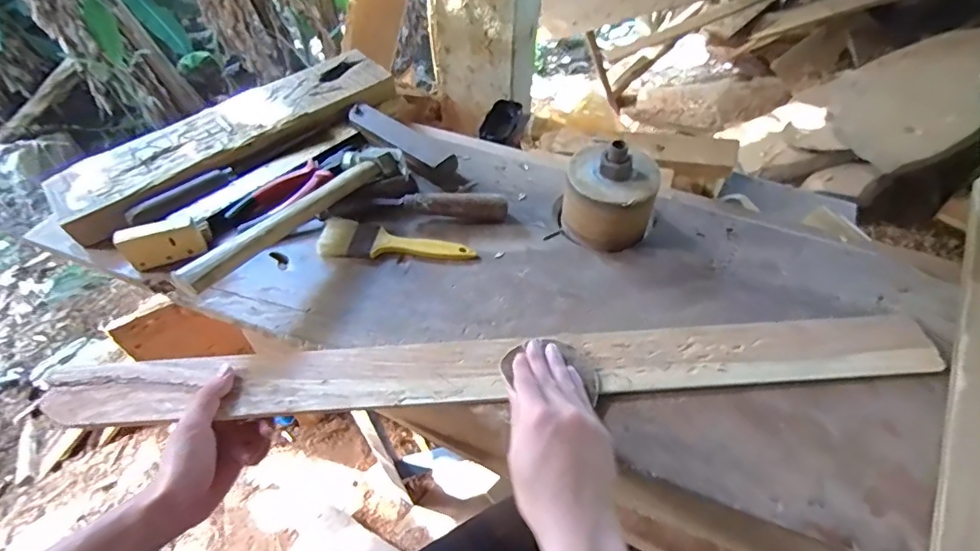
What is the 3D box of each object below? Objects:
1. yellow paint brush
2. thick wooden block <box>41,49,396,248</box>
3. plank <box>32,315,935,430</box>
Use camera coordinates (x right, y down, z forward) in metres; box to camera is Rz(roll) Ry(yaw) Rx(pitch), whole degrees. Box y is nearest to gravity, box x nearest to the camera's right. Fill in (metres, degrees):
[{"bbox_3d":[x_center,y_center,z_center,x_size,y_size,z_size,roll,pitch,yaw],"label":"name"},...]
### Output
[{"bbox_3d":[-0.109,-0.039,0.584,0.180,0.011,0.048,4,53,3],"label":"yellow paint brush"},{"bbox_3d":[-0.351,-0.198,0.697,0.464,0.033,0.139,-36,61,-24],"label":"thick wooden block"},{"bbox_3d":[0.005,0.091,0.472,0.811,0.010,0.064,-3,53,-1],"label":"plank"}]

